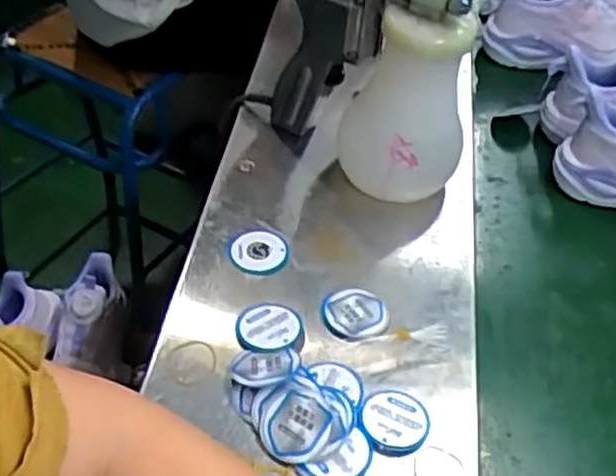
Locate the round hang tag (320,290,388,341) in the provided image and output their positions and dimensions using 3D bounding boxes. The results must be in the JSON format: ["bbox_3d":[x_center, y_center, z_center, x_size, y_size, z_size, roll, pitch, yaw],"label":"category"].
[{"bbox_3d":[0.037,0.058,0.590,0.050,0.005,0.048,0,45,0],"label":"round hang tag"}]

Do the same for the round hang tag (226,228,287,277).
[{"bbox_3d":[-0.040,0.011,0.631,0.048,0.010,0.043,-24,50,-23],"label":"round hang tag"}]

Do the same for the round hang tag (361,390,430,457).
[{"bbox_3d":[0.061,0.125,0.528,0.044,0.004,0.050,36,53,28],"label":"round hang tag"}]

